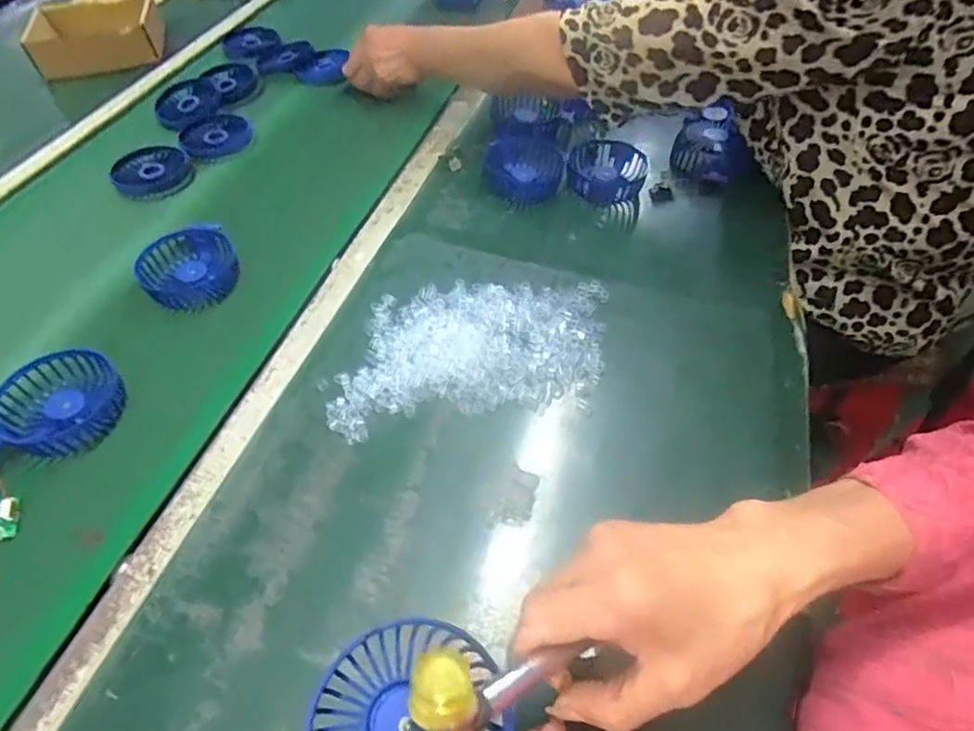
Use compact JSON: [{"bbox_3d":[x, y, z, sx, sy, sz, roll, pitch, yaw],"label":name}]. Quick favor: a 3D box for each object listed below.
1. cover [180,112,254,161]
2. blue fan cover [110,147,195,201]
[{"bbox_3d":[-0.336,-0.286,0.718,0.084,0.013,0.078,18,53,11],"label":"cover"},{"bbox_3d":[-0.391,-0.228,0.682,0.076,0.013,0.086,30,56,19],"label":"blue fan cover"}]

